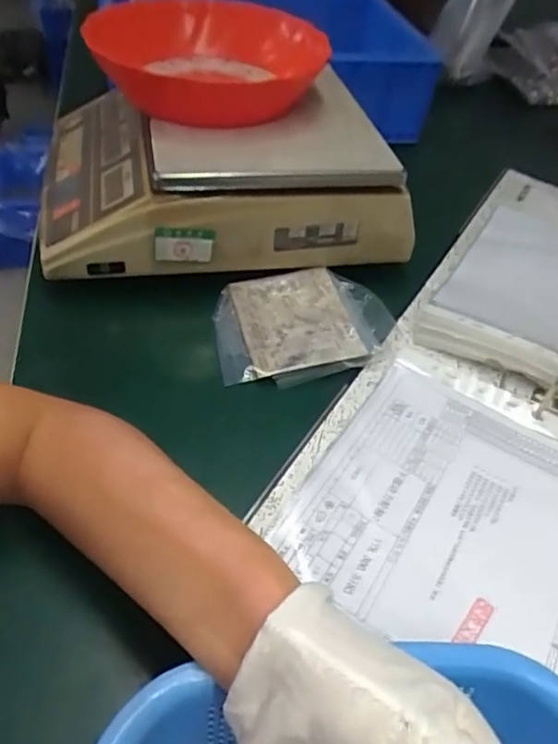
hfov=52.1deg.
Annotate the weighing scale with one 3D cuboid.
[{"bbox_3d":[-0.056,-0.190,0.539,0.309,0.114,0.220,-7,48,-11],"label":"weighing scale"}]

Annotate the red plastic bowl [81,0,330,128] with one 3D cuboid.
[{"bbox_3d":[-0.066,-0.264,0.488,0.192,0.058,0.159,14,48,9],"label":"red plastic bowl"}]

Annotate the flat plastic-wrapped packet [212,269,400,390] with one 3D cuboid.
[{"bbox_3d":[0.023,-0.041,0.475,0.147,0.020,0.107,-6,48,-10],"label":"flat plastic-wrapped packet"}]

